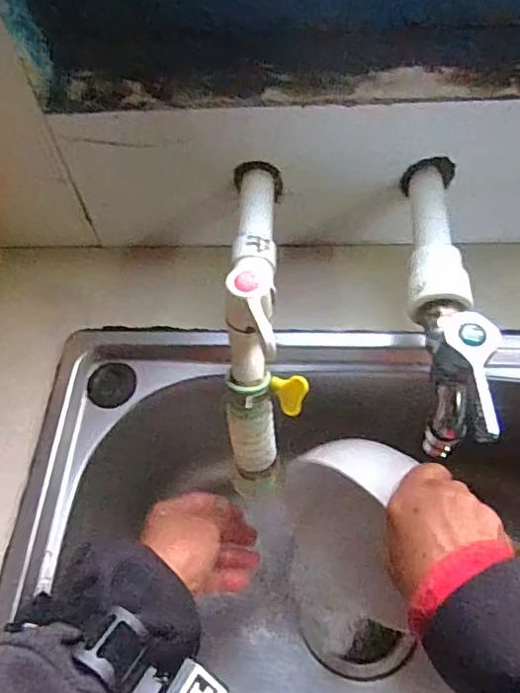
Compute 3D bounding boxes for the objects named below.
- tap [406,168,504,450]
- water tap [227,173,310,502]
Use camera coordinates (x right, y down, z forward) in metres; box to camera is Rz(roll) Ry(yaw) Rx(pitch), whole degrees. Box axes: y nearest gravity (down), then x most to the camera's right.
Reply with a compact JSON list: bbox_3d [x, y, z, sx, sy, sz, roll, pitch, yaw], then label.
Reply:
[{"bbox_3d":[0.115,-0.039,0.351,0.036,0.081,0.231,4,61,5],"label":"tap"},{"bbox_3d":[0.005,-0.029,0.386,0.050,0.164,0.224,1,61,3],"label":"water tap"}]

